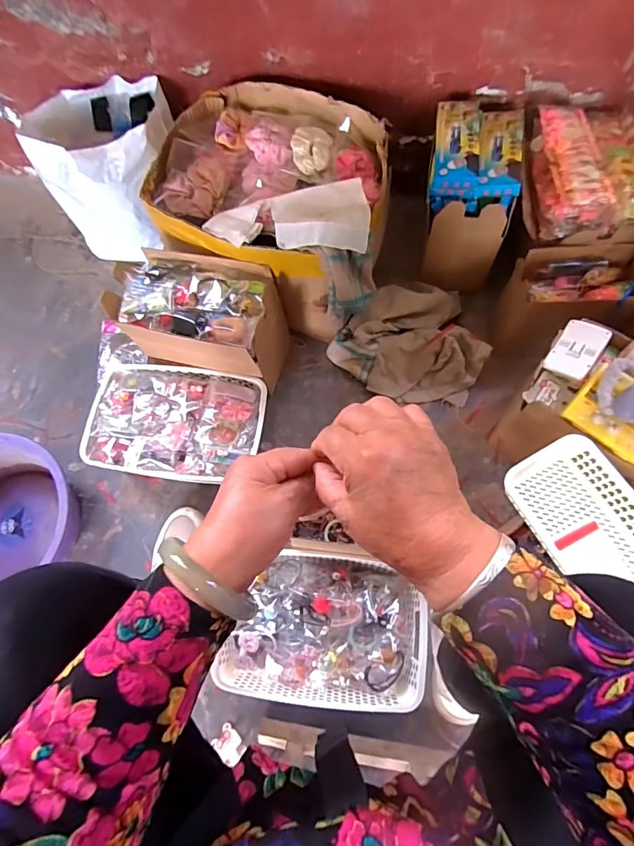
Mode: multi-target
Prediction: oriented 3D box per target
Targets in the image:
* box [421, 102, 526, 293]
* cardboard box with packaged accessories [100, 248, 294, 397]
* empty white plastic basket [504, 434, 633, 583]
[{"bbox_3d":[0.271,-0.410,0.828,0.142,0.231,0.204,6,69,4],"label":"box"},{"bbox_3d":[-0.197,-0.162,0.787,0.252,0.224,0.154,15,70,8],"label":"cardboard box with packaged accessories"},{"bbox_3d":[0.356,0.145,0.548,0.115,0.050,0.258,-27,70,-8],"label":"empty white plastic basket"}]

